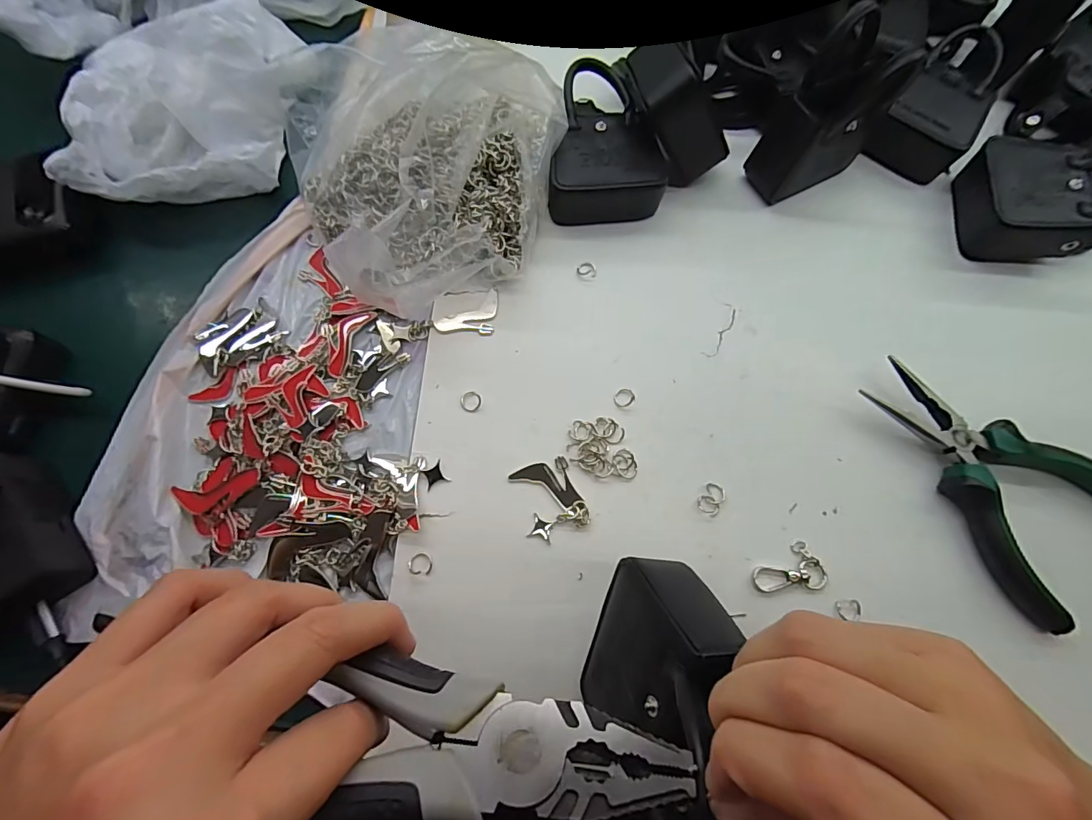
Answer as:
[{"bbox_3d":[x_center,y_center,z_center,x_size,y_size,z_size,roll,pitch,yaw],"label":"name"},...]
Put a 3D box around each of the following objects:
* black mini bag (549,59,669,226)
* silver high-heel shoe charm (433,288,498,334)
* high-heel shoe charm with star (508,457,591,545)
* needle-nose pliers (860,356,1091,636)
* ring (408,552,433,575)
[{"bbox_3d":[0.041,-0.178,0.318,0.075,0.044,0.104,2,73,-1],"label":"black mini bag"},{"bbox_3d":[-0.051,-0.064,0.301,0.039,0.004,0.031,0,73,-2],"label":"silver high-heel shoe charm"},{"bbox_3d":[0.002,0.050,0.265,0.034,0.005,0.042,-18,74,-7],"label":"high-heel shoe charm with star"},{"bbox_3d":[0.248,0.039,0.266,0.147,0.022,0.092,42,76,10],"label":"needle-nose pliers"},{"bbox_3d":[-0.068,0.083,0.252,0.013,0.004,0.012,0,68,-1],"label":"ring"}]

